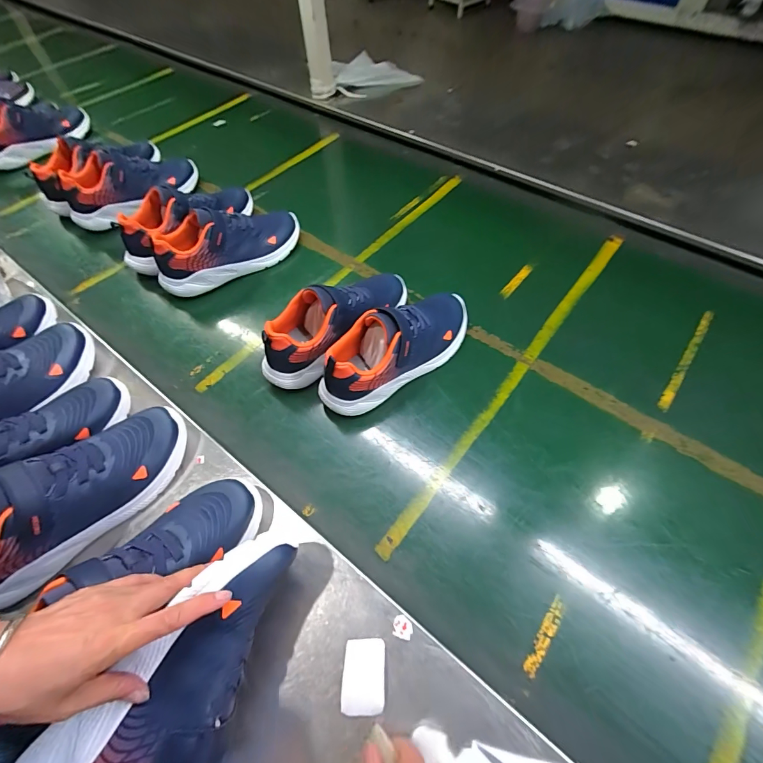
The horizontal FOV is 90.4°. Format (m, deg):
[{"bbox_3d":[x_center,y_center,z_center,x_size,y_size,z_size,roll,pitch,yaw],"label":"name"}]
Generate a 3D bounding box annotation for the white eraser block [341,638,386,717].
[{"bbox_3d":[-0.016,0.270,0.348,0.039,0.005,0.055,-2,58,2],"label":"white eraser block"}]

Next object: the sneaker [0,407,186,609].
[{"bbox_3d":[-0.326,0.114,0.400,0.090,0.097,0.241,36,54,22],"label":"sneaker"}]

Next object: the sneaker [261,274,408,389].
[{"bbox_3d":[-0.064,-0.096,0.555,0.259,0.103,0.100,-32,62,-16],"label":"sneaker"}]

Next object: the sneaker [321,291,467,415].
[{"bbox_3d":[0.025,-0.052,0.529,0.249,0.105,0.078,-33,62,-16],"label":"sneaker"}]

